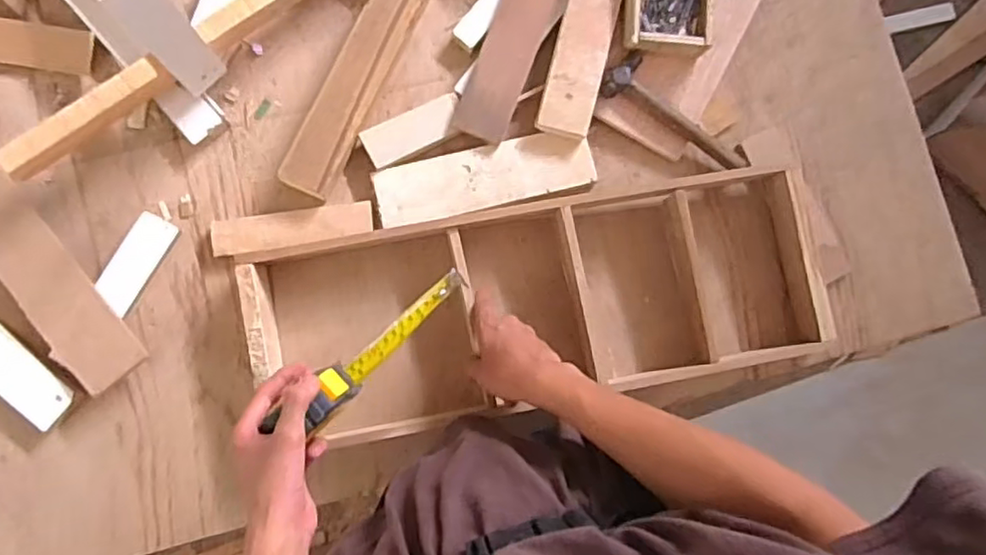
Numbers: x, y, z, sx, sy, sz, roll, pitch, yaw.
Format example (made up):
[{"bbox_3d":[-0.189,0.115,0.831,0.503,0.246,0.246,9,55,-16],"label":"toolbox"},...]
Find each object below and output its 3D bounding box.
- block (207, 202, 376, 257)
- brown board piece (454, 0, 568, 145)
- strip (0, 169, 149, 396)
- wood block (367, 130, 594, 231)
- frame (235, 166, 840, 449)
[{"bbox_3d":[-0.219,-0.055,0.715,0.171,0.024,0.042,-10,85,-4],"label":"block"},{"bbox_3d":[0.025,-0.261,0.744,0.069,0.015,0.223,21,82,-8],"label":"brown board piece"},{"bbox_3d":[-0.508,-0.046,0.691,0.072,0.013,0.390,-39,83,-7],"label":"strip"},{"bbox_3d":[-0.009,-0.113,0.741,0.243,0.020,0.068,-13,85,-4],"label":"wood block"},{"bbox_3d":[0.048,0.028,0.718,0.599,0.076,0.226,-7,85,-5],"label":"frame"}]

